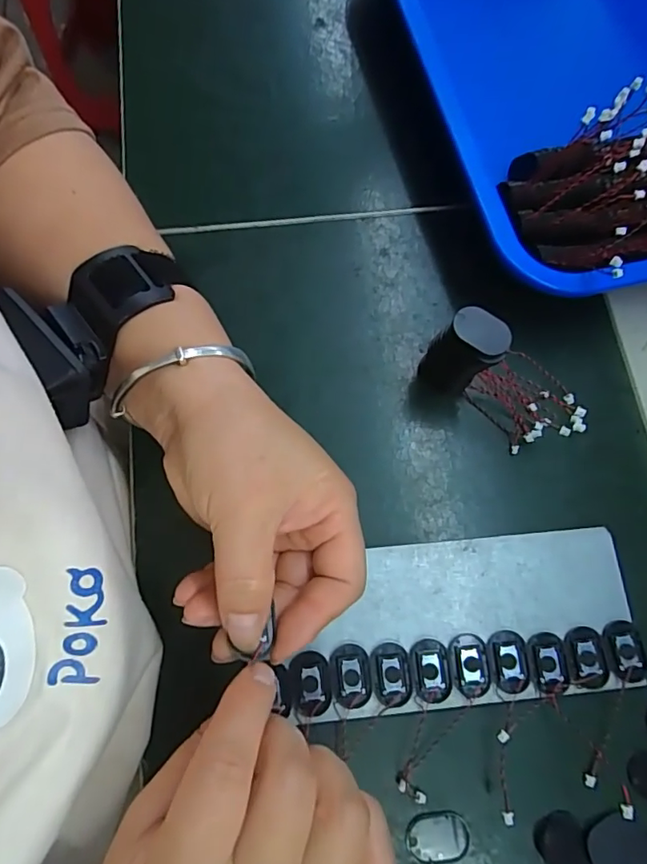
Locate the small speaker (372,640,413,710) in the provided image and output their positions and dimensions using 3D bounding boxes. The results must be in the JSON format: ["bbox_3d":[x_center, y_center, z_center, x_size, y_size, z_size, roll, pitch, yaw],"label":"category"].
[{"bbox_3d":[0.033,0.120,0.252,0.018,0.004,0.028,-2,74,-2],"label":"small speaker"}]

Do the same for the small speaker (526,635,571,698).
[{"bbox_3d":[0.112,0.116,0.255,0.019,0.004,0.028,-6,74,-3],"label":"small speaker"}]

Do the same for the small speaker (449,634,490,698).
[{"bbox_3d":[0.073,0.116,0.254,0.019,0.004,0.028,-3,74,-3],"label":"small speaker"}]

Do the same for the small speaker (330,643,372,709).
[{"bbox_3d":[0.013,0.120,0.251,0.020,0.004,0.028,-2,74,-2],"label":"small speaker"}]

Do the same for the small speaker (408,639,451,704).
[{"bbox_3d":[0.053,0.118,0.252,0.019,0.004,0.028,-3,74,-3],"label":"small speaker"}]

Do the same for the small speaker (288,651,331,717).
[{"bbox_3d":[-0.007,0.122,0.248,0.020,0.004,0.027,-6,74,-4],"label":"small speaker"}]

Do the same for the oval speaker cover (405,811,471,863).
[{"bbox_3d":[0.053,0.189,0.237,0.029,0.004,0.021,-2,74,-2],"label":"oval speaker cover"}]

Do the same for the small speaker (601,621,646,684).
[{"bbox_3d":[0.152,0.111,0.258,0.020,0.004,0.028,-8,75,-4],"label":"small speaker"}]

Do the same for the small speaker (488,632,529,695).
[{"bbox_3d":[0.093,0.115,0.254,0.018,0.004,0.028,-2,74,-3],"label":"small speaker"}]

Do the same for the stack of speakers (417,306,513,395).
[{"bbox_3d":[0.073,-0.040,0.272,0.032,0.066,0.018,39,77,9],"label":"stack of speakers"}]

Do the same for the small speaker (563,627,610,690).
[{"bbox_3d":[0.132,0.114,0.256,0.020,0.004,0.028,-8,75,-4],"label":"small speaker"}]

